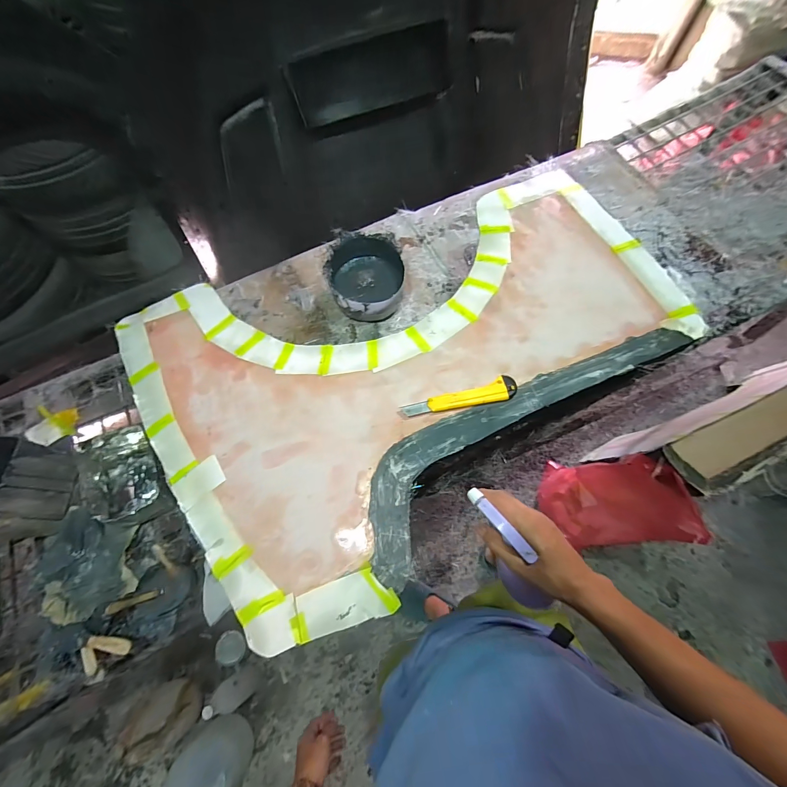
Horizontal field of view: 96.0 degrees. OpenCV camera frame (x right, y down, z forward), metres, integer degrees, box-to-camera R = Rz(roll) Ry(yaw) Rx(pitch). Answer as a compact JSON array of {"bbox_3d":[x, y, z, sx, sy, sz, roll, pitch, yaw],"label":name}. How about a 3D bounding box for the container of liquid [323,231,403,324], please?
[{"bbox_3d":[-0.063,-0.259,0.819,0.173,0.105,0.170,-3,69,1],"label":"container of liquid"}]

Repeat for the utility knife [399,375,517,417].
[{"bbox_3d":[0.107,0.006,0.566,0.185,0.013,0.036,-12,69,-3],"label":"utility knife"}]

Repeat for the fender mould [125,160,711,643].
[{"bbox_3d":[0.038,-0.101,0.615,0.889,0.038,0.593,-33,71,-11],"label":"fender mould"}]

